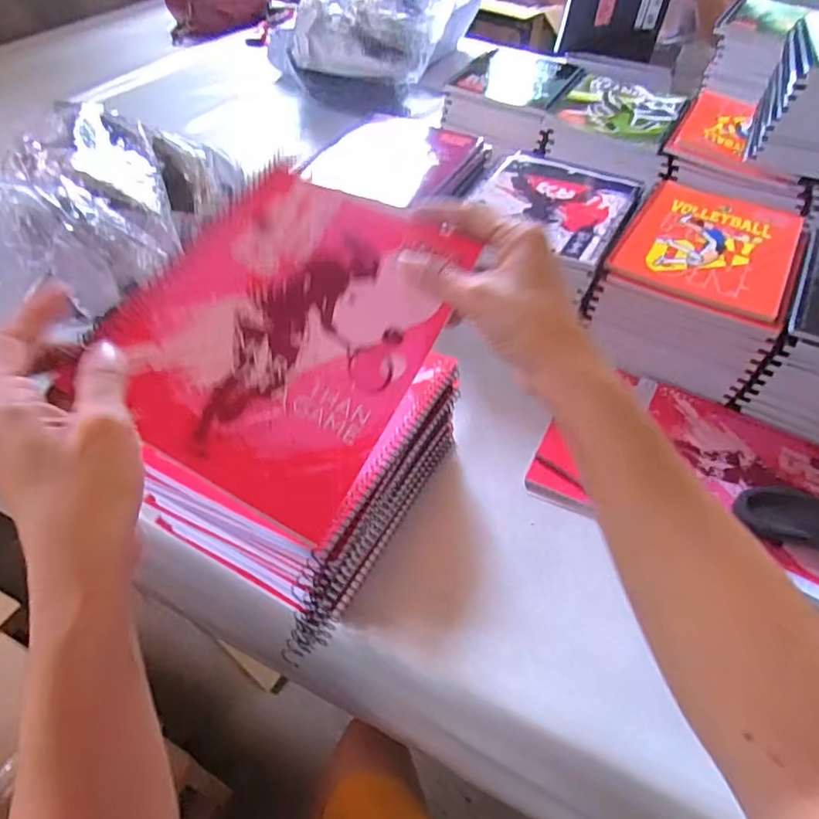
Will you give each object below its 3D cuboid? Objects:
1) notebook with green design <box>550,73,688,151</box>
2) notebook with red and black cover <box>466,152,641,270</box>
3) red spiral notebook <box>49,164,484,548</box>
[{"bbox_3d":[0.291,-0.416,0.776,0.150,0.010,0.213,25,52,18],"label":"notebook with green design"},{"bbox_3d":[0.147,-0.215,0.590,0.151,0.007,0.192,23,52,17],"label":"notebook with red and black cover"},{"bbox_3d":[-0.062,-0.049,0.318,0.148,0.015,0.199,32,64,-5],"label":"red spiral notebook"}]

